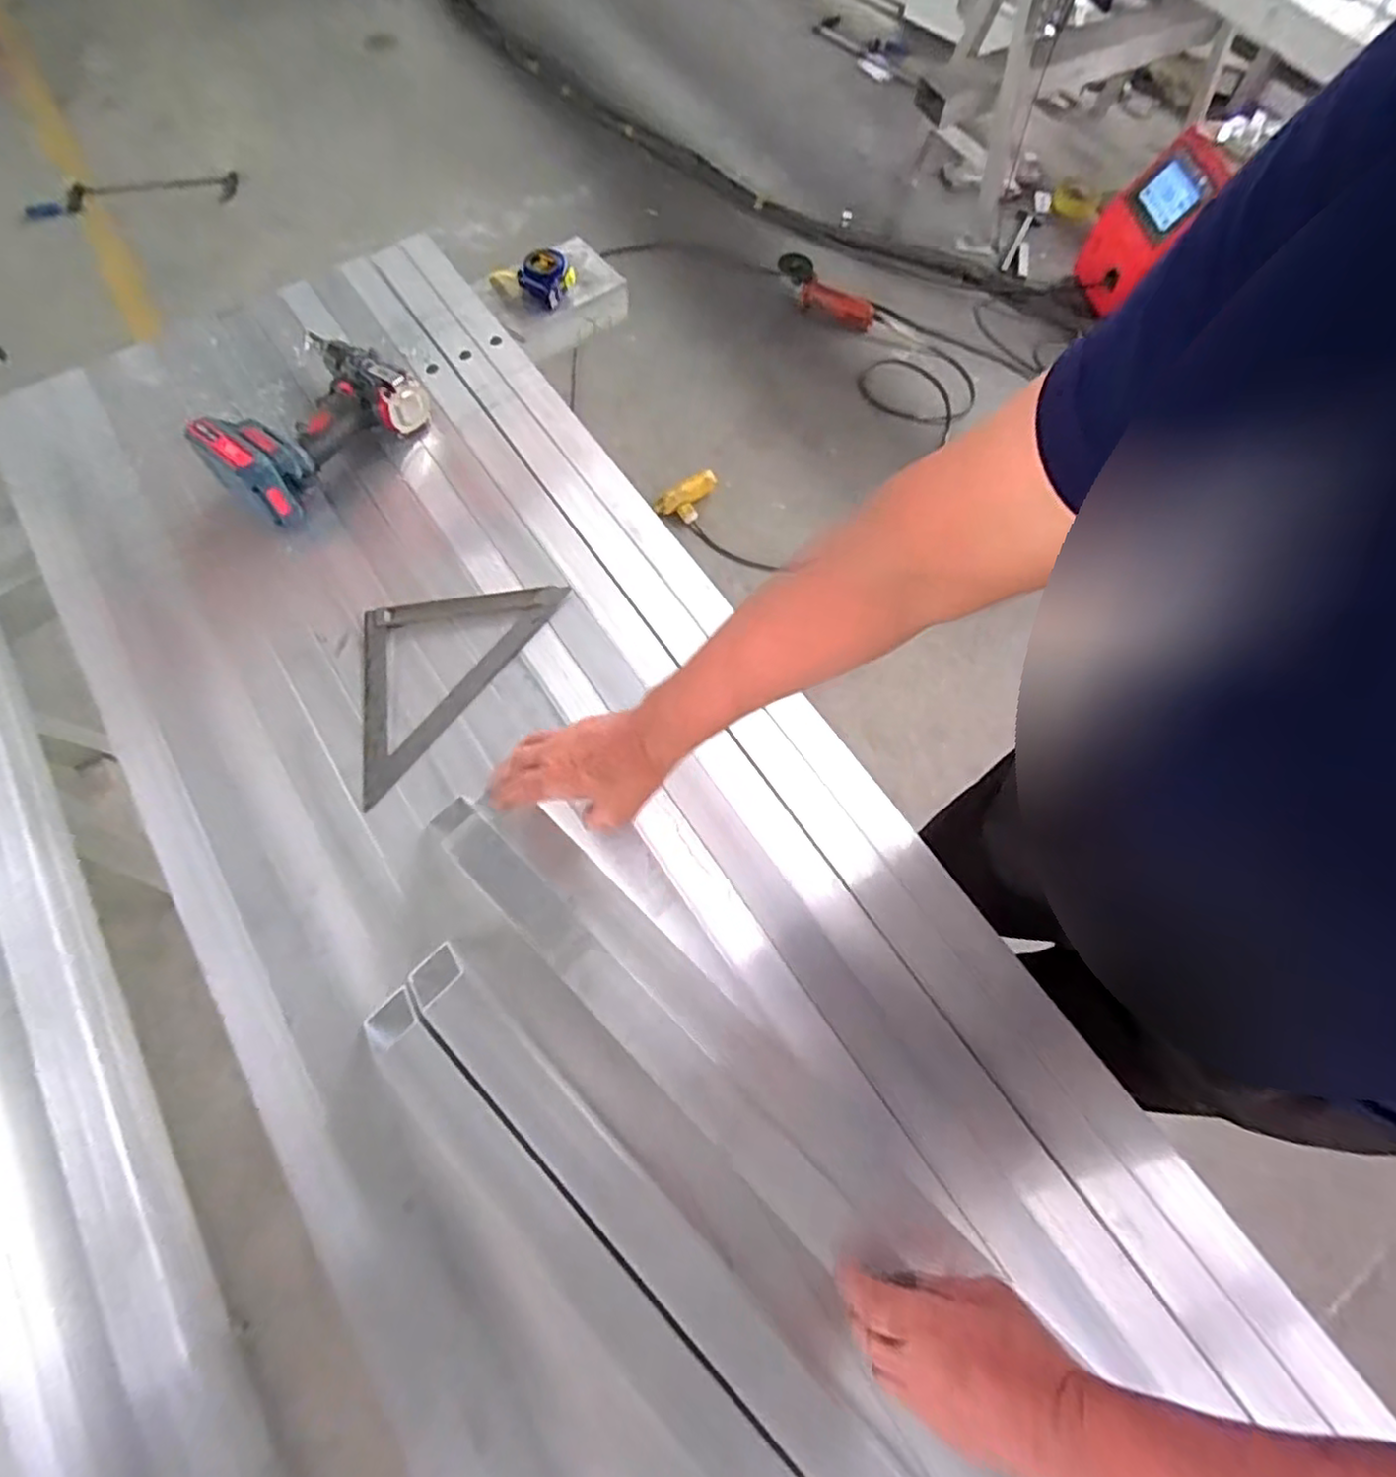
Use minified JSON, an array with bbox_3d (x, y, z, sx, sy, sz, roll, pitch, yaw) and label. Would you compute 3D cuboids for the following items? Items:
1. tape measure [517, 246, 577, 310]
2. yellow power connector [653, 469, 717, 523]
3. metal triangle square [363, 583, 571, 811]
[{"bbox_3d":[-0.207,-0.626,0.920,0.074,0.035,0.060,16,67,4],"label":"tape measure"},{"bbox_3d":[-0.022,-0.560,1.573,0.170,0.041,0.083,-38,74,-16],"label":"yellow power connector"},{"bbox_3d":[-0.270,-0.082,0.669,0.139,0.011,0.270,32,70,11],"label":"metal triangle square"}]

